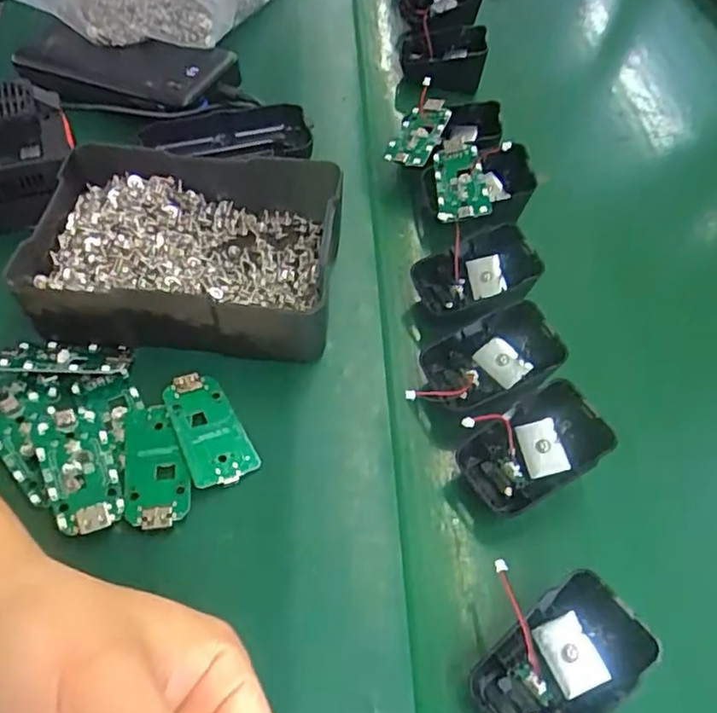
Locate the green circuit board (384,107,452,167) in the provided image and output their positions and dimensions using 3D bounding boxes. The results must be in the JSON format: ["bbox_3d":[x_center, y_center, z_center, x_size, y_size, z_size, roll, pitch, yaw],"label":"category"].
[{"bbox_3d":[0.040,-0.155,0.447,0.035,0.011,0.048,13,70,30],"label":"green circuit board"}]

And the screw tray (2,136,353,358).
[{"bbox_3d":[-0.096,-0.060,0.356,0.166,0.043,0.113,6,58,0],"label":"screw tray"}]

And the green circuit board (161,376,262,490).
[{"bbox_3d":[-0.075,0.035,0.315,0.031,0.006,0.063,-21,62,-16],"label":"green circuit board"}]

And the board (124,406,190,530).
[{"bbox_3d":[-0.097,0.051,0.302,0.029,0.004,0.063,-8,59,-9],"label":"board"}]

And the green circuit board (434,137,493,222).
[{"bbox_3d":[0.066,-0.119,0.419,0.032,0.008,0.069,-16,58,21],"label":"green circuit board"}]

